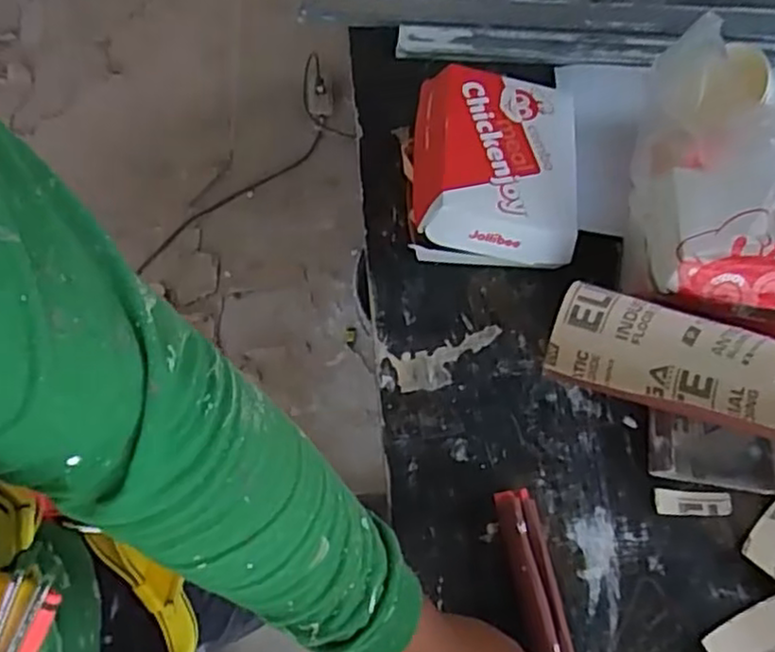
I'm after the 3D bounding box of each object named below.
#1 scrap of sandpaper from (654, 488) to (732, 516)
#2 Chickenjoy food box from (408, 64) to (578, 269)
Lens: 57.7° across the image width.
[{"bbox_3d":[0.249,0.145,0.572,0.059,0.007,0.019,4,67,2],"label":"scrap of sandpaper"},{"bbox_3d":[0.095,-0.139,0.637,0.143,0.083,0.167,3,67,2],"label":"Chickenjoy food box"}]

